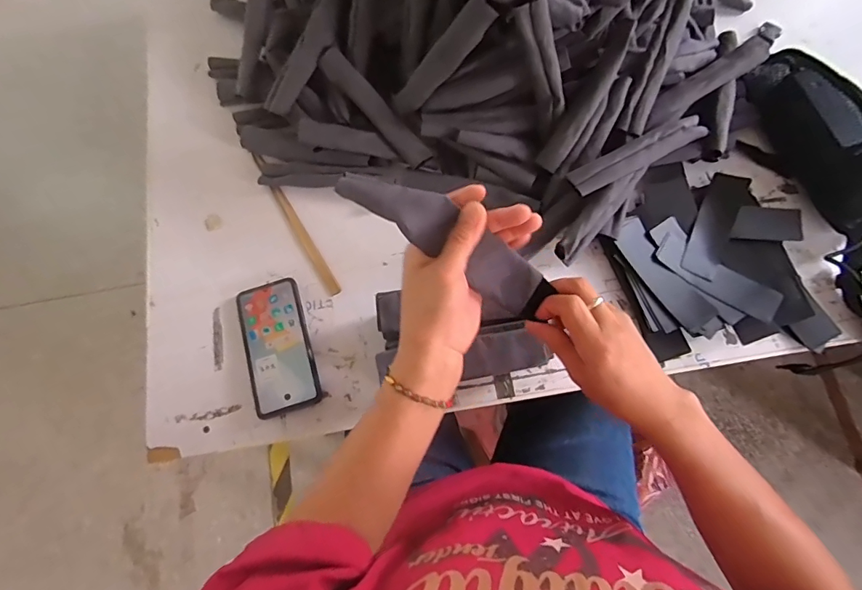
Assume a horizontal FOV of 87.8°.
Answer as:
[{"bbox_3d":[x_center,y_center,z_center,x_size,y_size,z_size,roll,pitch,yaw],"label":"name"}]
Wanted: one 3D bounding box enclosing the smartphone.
[{"bbox_3d":[-0.190,0.064,0.558,0.079,0.020,0.161,-18,75,-4],"label":"smartphone"}]

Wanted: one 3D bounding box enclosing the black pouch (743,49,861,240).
[{"bbox_3d":[0.528,-0.212,0.588,0.089,0.068,0.264,-20,75,-4],"label":"black pouch"}]

